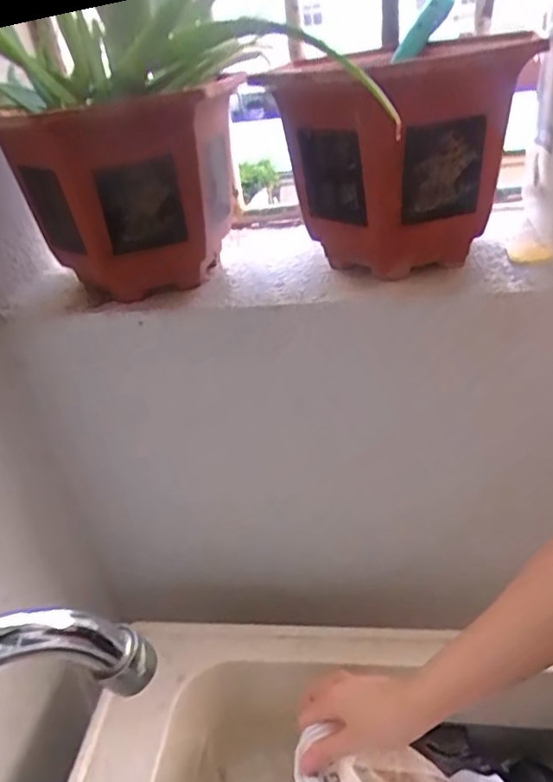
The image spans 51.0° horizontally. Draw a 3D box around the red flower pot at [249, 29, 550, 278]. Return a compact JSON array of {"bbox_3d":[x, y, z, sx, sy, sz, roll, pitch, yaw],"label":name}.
[{"bbox_3d":[0.099,-0.193,0.499,0.147,0.181,0.151,-24,36,-23],"label":"red flower pot"}]

